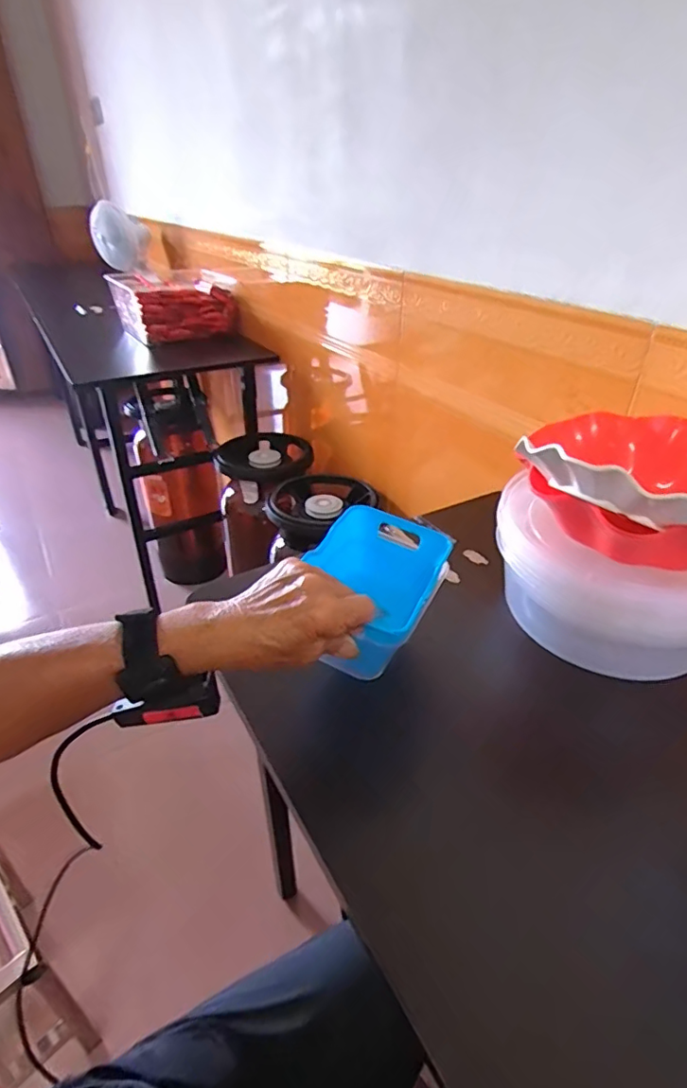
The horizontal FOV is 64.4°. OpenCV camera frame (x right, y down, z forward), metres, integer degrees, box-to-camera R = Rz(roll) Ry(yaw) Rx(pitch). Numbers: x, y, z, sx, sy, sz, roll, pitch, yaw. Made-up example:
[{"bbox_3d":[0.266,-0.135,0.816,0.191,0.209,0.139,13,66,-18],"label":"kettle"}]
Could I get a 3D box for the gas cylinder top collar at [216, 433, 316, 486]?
[{"bbox_3d":[-0.186,-0.211,1.313,0.226,0.041,0.238,0,34,0],"label":"gas cylinder top collar"}]

